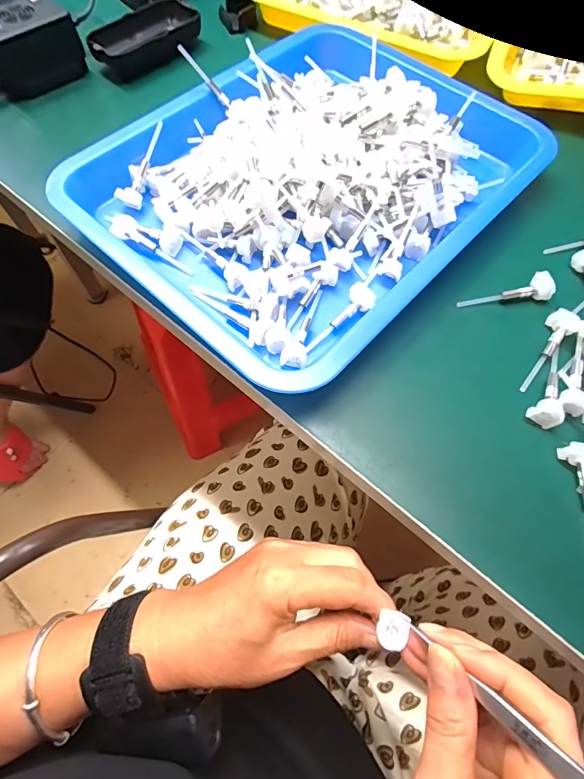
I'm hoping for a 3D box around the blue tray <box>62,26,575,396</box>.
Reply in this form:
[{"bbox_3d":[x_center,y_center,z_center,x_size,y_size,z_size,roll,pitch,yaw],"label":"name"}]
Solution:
[{"bbox_3d":[0.013,-0.170,0.323,0.267,0.043,0.305,39,70,15],"label":"blue tray"}]

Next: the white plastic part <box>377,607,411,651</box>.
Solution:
[{"bbox_3d":[0.055,0.130,0.230,0.016,0.004,0.019,19,66,7],"label":"white plastic part"}]

